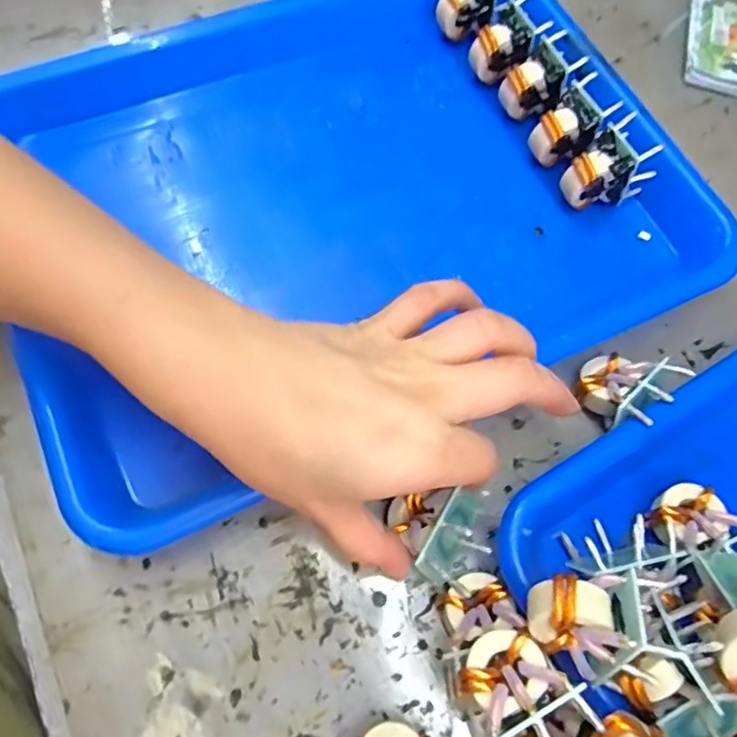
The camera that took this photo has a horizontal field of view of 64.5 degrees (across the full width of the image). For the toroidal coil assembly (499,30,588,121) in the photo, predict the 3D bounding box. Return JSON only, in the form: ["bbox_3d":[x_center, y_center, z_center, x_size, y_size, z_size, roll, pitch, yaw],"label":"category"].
[{"bbox_3d":[0.093,-0.153,0.322,0.036,0.039,0.026,-36,75,-15],"label":"toroidal coil assembly"}]

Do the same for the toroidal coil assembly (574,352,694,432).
[{"bbox_3d":[0.114,0.010,0.266,0.034,0.035,0.044,41,73,12],"label":"toroidal coil assembly"}]

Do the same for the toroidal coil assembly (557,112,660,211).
[{"bbox_3d":[0.121,-0.099,0.302,0.039,0.042,0.028,-35,74,-15],"label":"toroidal coil assembly"}]

